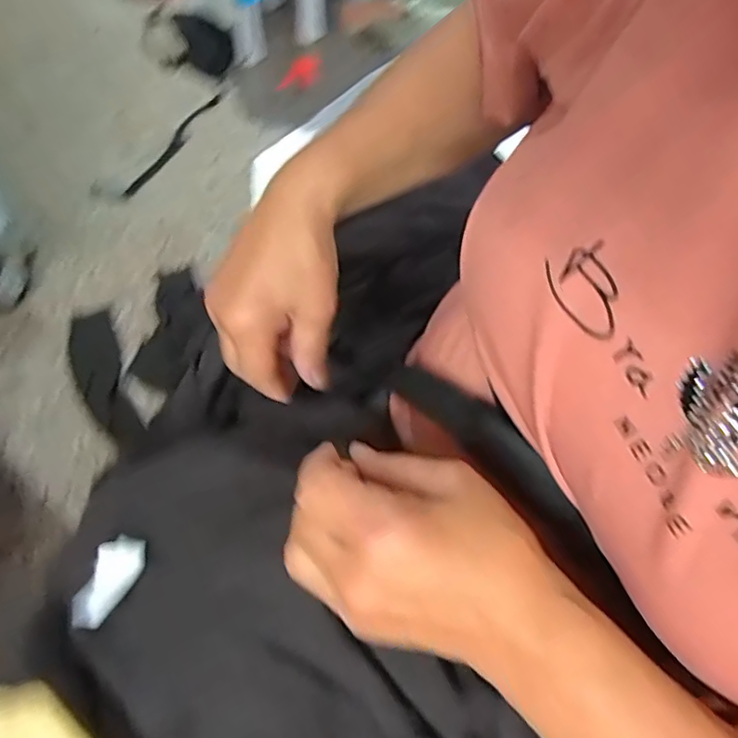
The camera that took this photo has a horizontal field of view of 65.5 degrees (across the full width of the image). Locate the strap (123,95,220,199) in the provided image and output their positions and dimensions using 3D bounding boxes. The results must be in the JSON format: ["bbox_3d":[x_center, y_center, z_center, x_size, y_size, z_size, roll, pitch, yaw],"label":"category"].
[{"bbox_3d":[-0.506,-0.577,1.483,0.042,0.025,0.416,21,61,8],"label":"strap"}]

